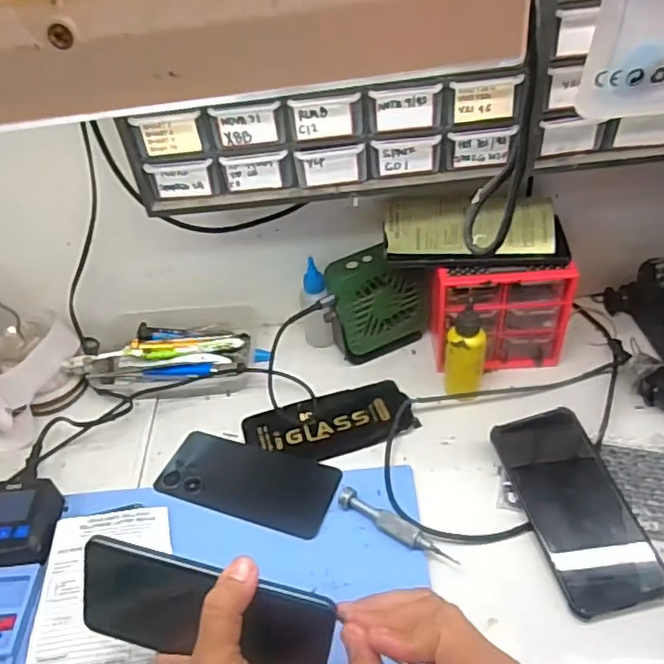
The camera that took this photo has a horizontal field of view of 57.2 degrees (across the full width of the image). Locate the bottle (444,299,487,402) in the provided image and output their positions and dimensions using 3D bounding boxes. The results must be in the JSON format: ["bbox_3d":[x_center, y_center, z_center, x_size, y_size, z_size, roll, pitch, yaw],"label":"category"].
[{"bbox_3d":[0.127,0.019,0.572,0.039,0.107,0.030,3,48,9],"label":"bottle"}]

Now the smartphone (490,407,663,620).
[{"bbox_3d":[0.195,0.137,0.489,0.077,0.012,0.162,-16,53,-3],"label":"smartphone"}]

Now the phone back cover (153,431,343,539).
[{"bbox_3d":[-0.075,0.132,0.546,0.157,0.010,0.072,13,50,18],"label":"phone back cover"}]

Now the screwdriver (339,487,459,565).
[{"bbox_3d":[0.051,0.158,0.494,0.107,0.016,0.016,25,55,26],"label":"screwdriver"}]

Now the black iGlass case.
[{"bbox_3d":[-0.002,0.089,0.593,0.160,0.015,0.071,-16,48,-9],"label":"black iGlass case"}]

